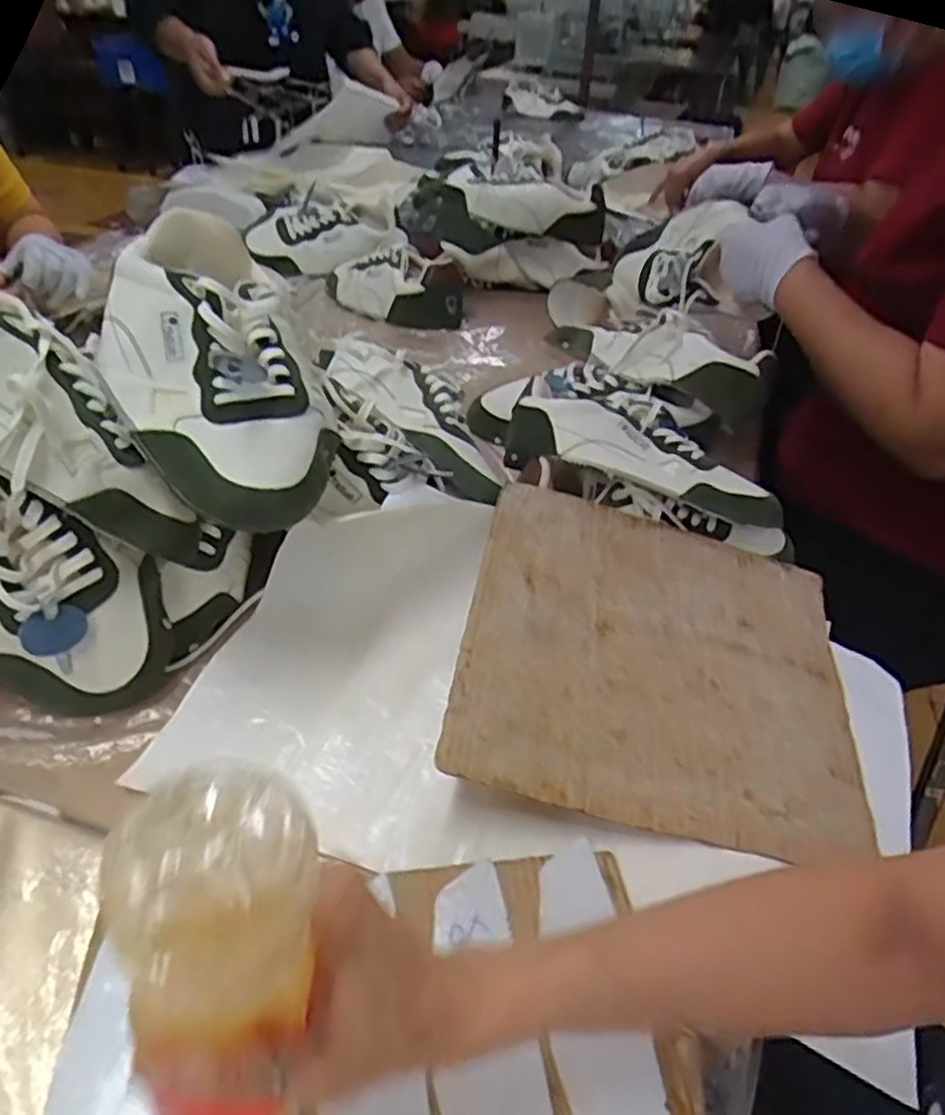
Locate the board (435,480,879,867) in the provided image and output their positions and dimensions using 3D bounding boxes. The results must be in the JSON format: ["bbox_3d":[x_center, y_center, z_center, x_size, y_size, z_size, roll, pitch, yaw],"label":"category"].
[{"bbox_3d":[0.139,0.072,0.560,0.285,0.017,0.269,16,46,-2],"label":"board"}]

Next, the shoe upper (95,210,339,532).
[{"bbox_3d":[-0.192,-0.121,0.551,0.167,0.100,0.250,-17,75,-12],"label":"shoe upper"}]

